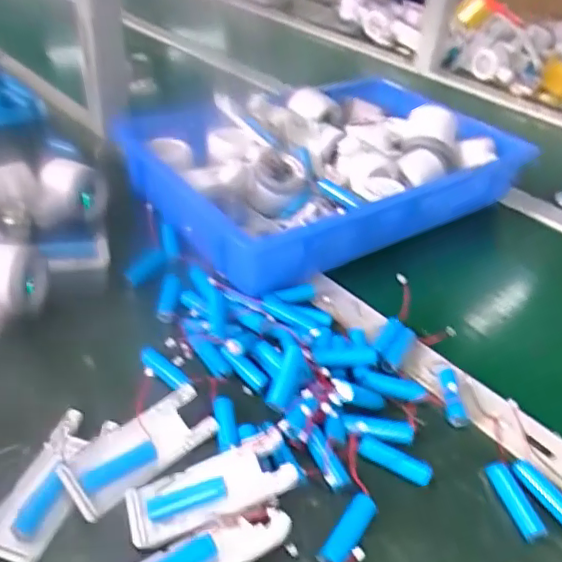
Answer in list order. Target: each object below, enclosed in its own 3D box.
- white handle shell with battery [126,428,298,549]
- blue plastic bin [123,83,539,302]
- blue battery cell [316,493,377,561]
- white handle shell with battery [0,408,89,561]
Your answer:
[{"bbox_3d":[-0.044,0.133,0.365,0.105,0.016,0.039,-20,43,-7],"label":"white handle shell with battery"},{"bbox_3d":[0.071,-0.144,0.684,0.429,0.094,0.270,-23,47,-32],"label":"blue plastic bin"},{"bbox_3d":[0.043,0.158,0.362,0.016,0.014,0.052,28,43,25],"label":"blue battery cell"},{"bbox_3d":[-0.150,0.126,0.371,0.041,0.020,0.104,13,38,7],"label":"white handle shell with battery"}]

